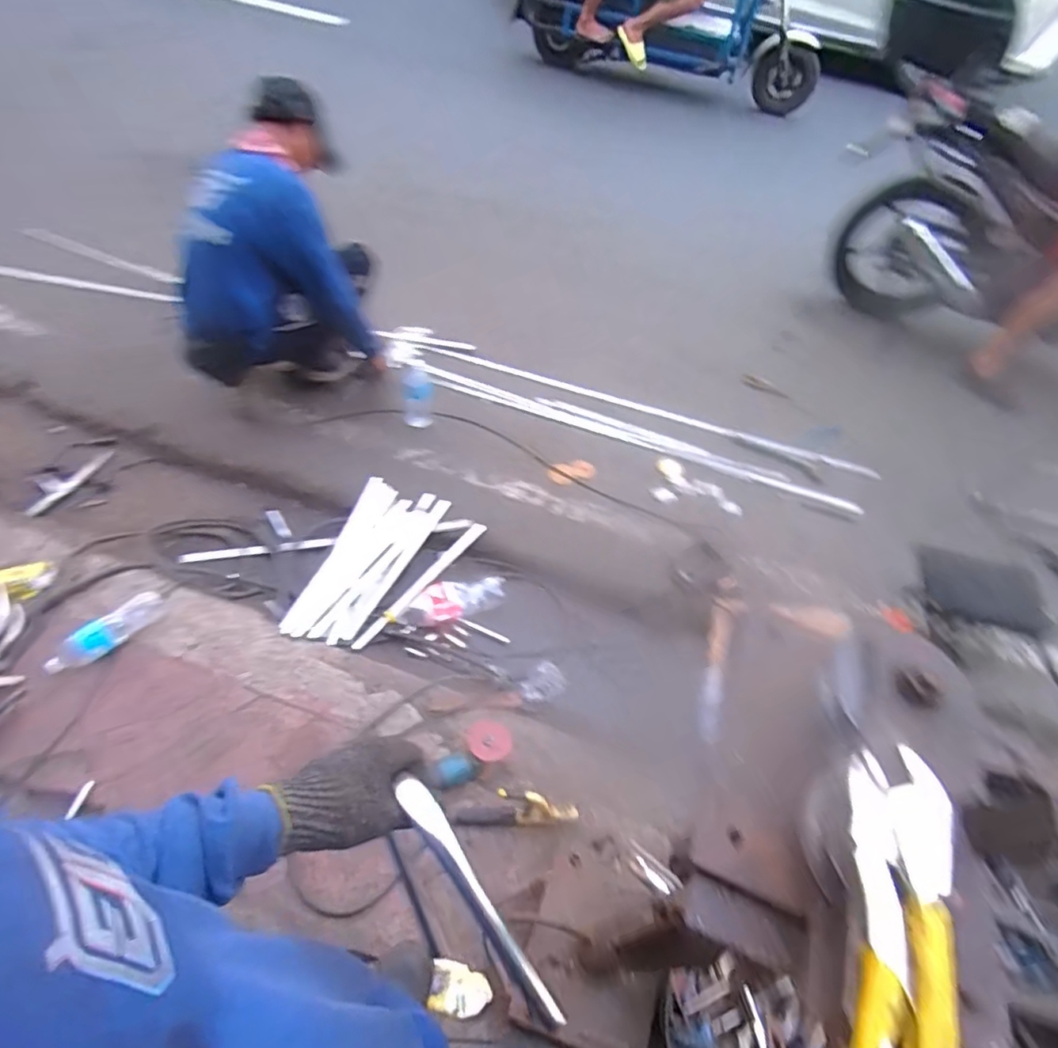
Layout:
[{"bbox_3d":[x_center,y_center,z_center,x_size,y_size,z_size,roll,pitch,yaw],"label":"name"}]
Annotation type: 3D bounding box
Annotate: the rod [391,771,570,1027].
[{"bbox_3d":[-0.042,0.303,0.495,0.022,0.022,0.212,-32,77,-22],"label":"rod"}]

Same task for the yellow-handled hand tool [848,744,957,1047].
[{"bbox_3d":[0.230,0.246,0.374,0.060,0.021,0.204,18,53,7],"label":"yellow-handled hand tool"}]

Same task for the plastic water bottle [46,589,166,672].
[{"bbox_3d":[-1.004,0.259,1.448,0.072,0.059,0.262,40,59,21],"label":"plastic water bottle"}]

